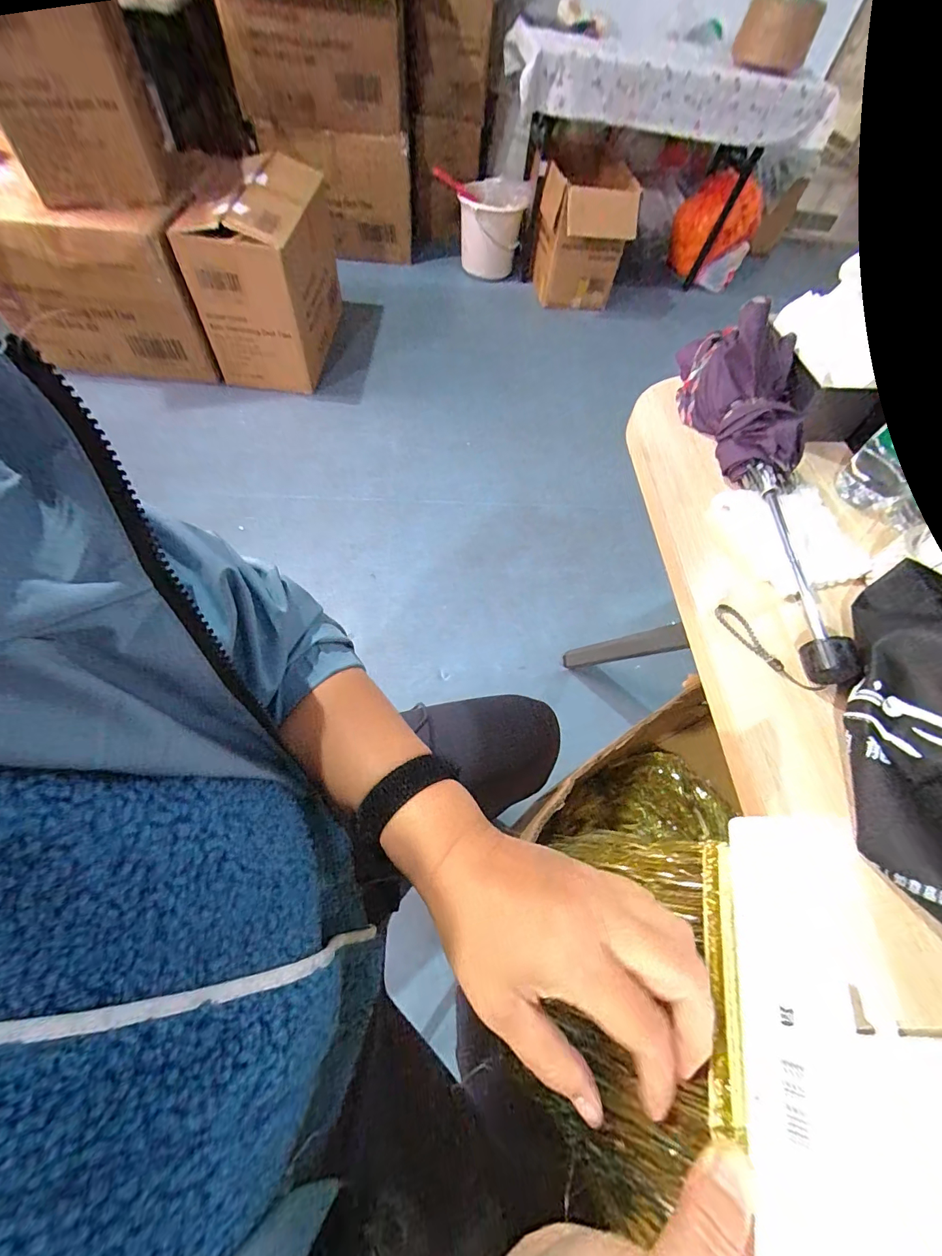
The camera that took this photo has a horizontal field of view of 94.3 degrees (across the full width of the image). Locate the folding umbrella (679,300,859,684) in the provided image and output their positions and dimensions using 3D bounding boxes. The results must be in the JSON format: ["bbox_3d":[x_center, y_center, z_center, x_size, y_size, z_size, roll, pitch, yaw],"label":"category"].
[{"bbox_3d":[0.315,-0.166,0.452,0.119,0.098,0.445,9,60,-1],"label":"folding umbrella"}]

